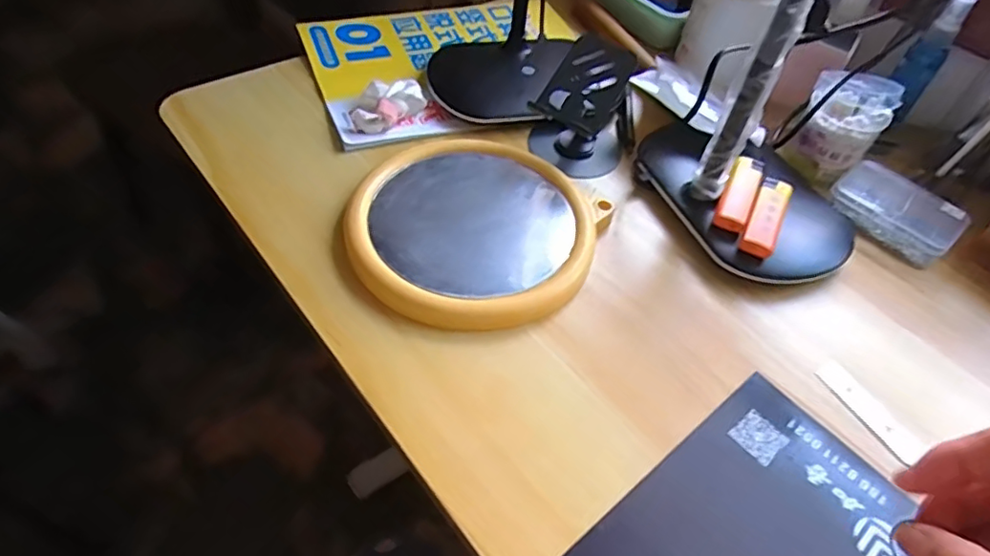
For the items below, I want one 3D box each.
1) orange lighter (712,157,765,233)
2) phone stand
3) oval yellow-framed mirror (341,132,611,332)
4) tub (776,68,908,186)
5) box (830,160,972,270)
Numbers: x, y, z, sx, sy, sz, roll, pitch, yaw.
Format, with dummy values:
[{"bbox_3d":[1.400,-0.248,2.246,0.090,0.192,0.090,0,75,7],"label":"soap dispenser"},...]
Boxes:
[{"bbox_3d":[0.194,-0.067,0.463,0.023,0.013,0.078,25,53,14],"label":"orange lighter"},{"bbox_3d":[0.079,-0.157,0.504,0.079,0.077,0.103,15,51,6],"label":"phone stand"},{"bbox_3d":[-0.013,-0.046,0.442,0.179,0.020,0.202,21,52,10],"label":"oval yellow-framed mirror"},{"bbox_3d":[0.291,-0.129,0.500,0.063,0.075,0.053,36,56,21],"label":"tub"},{"bbox_3d":[0.334,-0.056,0.487,0.066,0.027,0.093,-35,62,-29],"label":"box"}]

